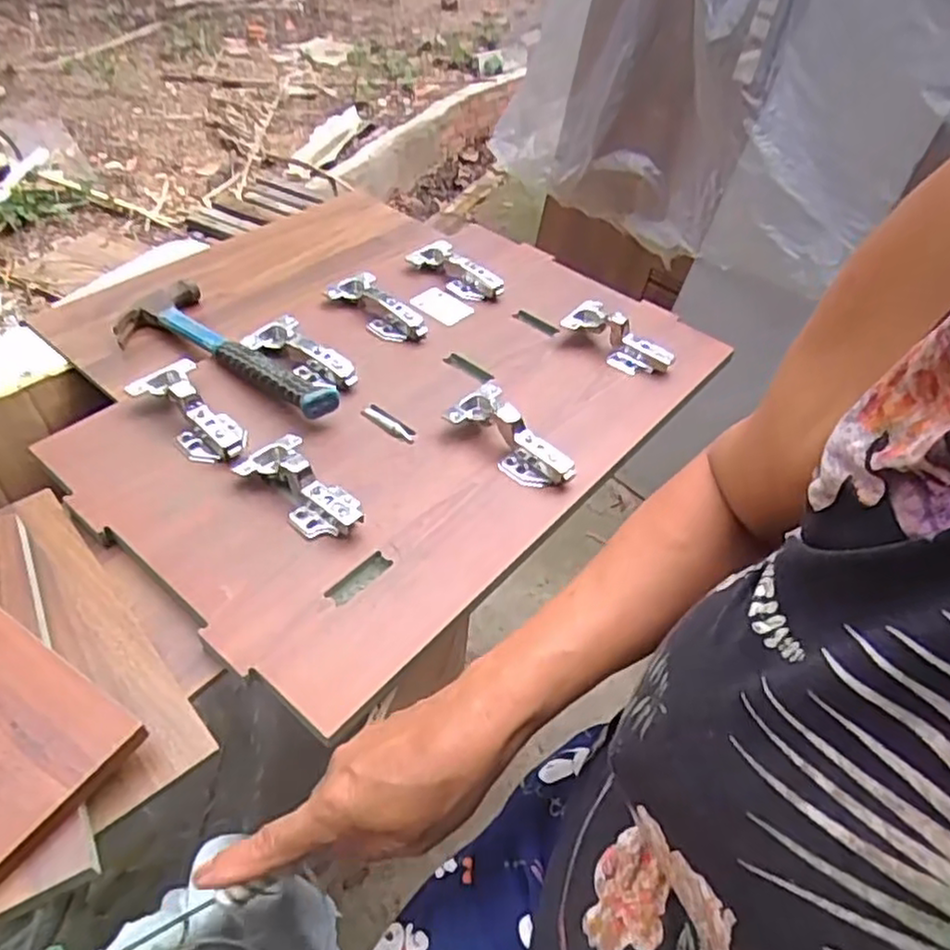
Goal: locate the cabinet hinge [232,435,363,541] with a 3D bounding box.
[{"bbox_3d":[-0.135,0.008,0.558,0.108,0.032,0.055,36,50,29],"label":"cabinet hinge"}]

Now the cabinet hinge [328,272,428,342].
[{"bbox_3d":[-0.102,-0.174,0.739,0.049,0.025,0.114,-27,52,-32],"label":"cabinet hinge"}]

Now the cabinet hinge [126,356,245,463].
[{"bbox_3d":[-0.237,-0.056,0.602,0.120,0.033,0.053,36,50,29],"label":"cabinet hinge"}]

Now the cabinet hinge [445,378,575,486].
[{"bbox_3d":[0.028,-0.034,0.614,0.059,0.033,0.125,-27,54,-30],"label":"cabinet hinge"}]

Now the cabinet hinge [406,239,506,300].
[{"bbox_3d":[-0.024,-0.232,0.803,0.057,0.023,0.114,-24,50,-29],"label":"cabinet hinge"}]

